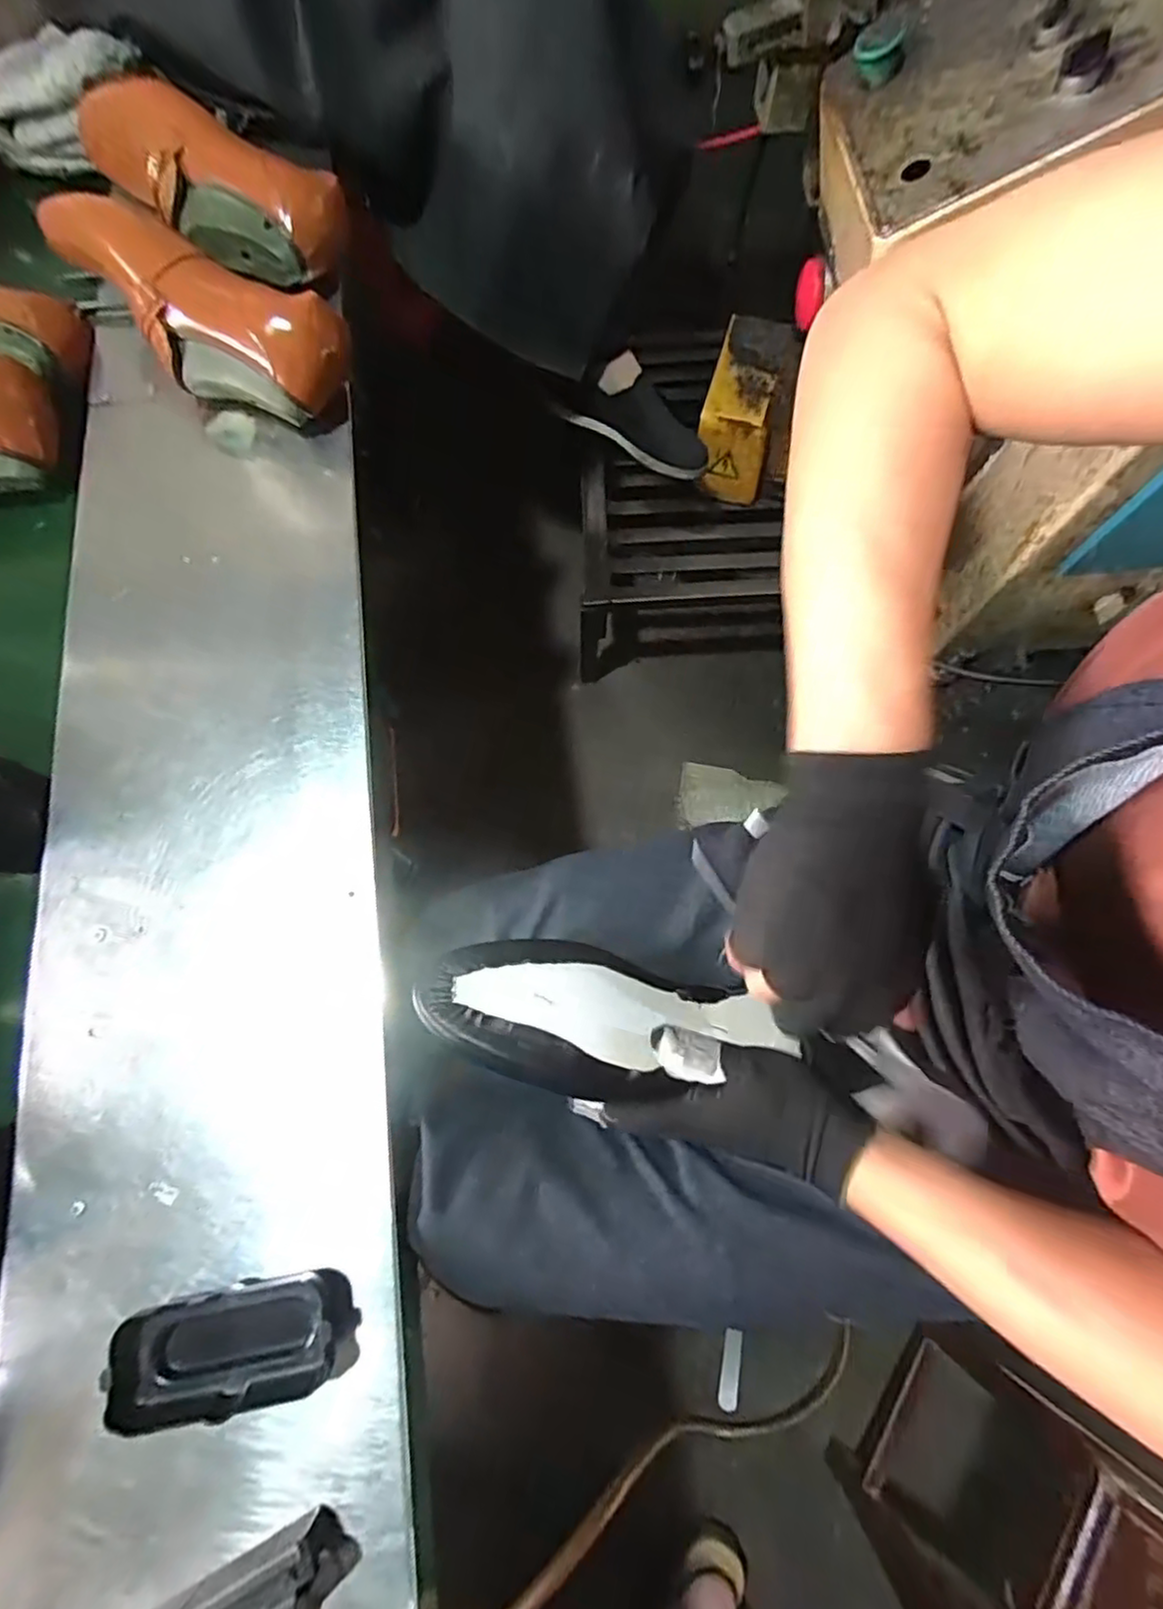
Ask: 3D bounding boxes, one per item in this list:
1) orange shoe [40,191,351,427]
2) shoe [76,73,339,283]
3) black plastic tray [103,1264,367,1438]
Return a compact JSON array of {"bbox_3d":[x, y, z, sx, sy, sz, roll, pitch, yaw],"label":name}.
[{"bbox_3d":[-0.325,-0.394,0.519,0.270,0.086,0.081,23,76,6],"label":"orange shoe"},{"bbox_3d":[-0.346,-0.539,0.552,0.270,0.068,0.080,22,76,6],"label":"shoe"},{"bbox_3d":[-0.185,0.290,0.344,0.118,0.035,0.049,-11,75,-3],"label":"black plastic tray"}]

